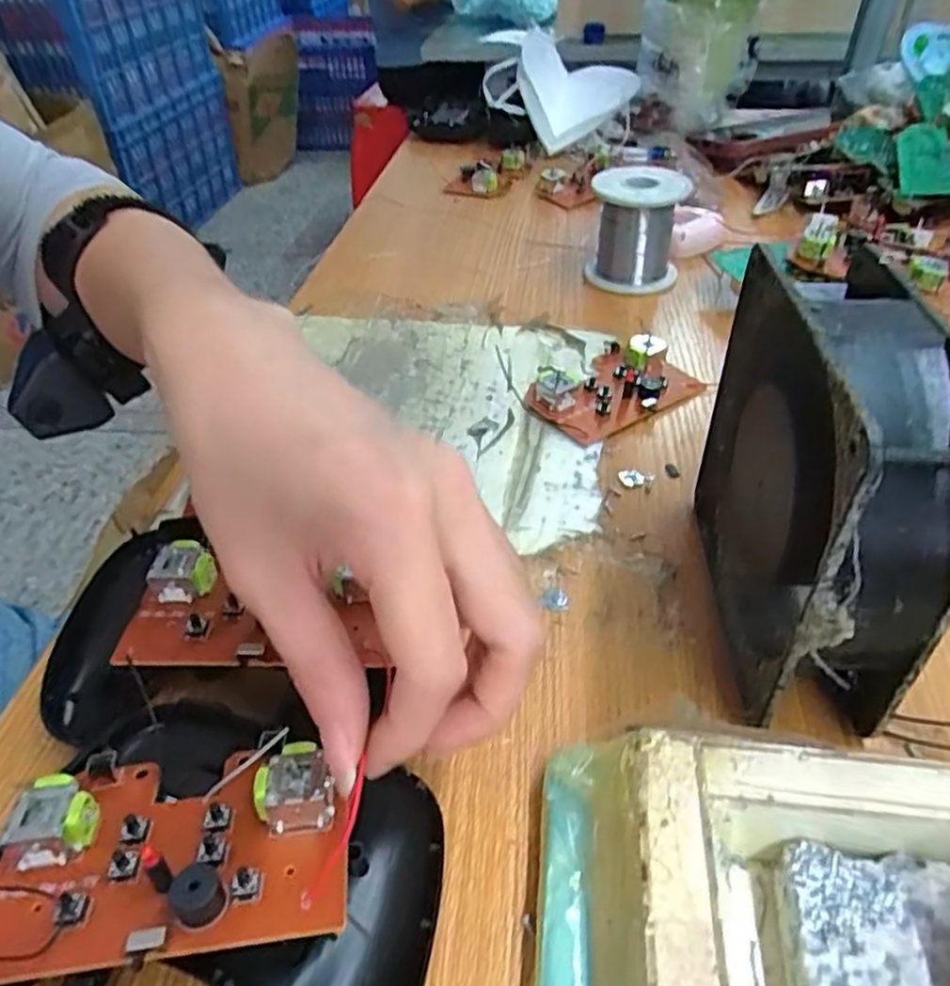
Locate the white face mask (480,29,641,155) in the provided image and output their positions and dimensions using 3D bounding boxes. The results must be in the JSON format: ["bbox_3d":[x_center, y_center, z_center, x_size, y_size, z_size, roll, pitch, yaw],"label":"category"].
[{"bbox_3d":[0.078,-0.398,0.694,0.127,0.078,0.148,-7,41,-5],"label":"white face mask"}]

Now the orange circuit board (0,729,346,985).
[{"bbox_3d":[-0.080,0.093,0.188,0.088,0.015,0.054,-6,41,-3],"label":"orange circuit board"}]

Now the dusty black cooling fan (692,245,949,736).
[{"bbox_3d":[0.114,-0.005,0.237,0.047,0.119,0.125,0,41,3],"label":"dusty black cooling fan"}]

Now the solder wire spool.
[{"bbox_3d":[0.107,-0.173,0.473,0.051,0.073,0.051,-1,41,1],"label":"solder wire spool"}]

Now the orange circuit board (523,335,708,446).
[{"bbox_3d":[0.073,-0.058,0.379,0.089,0.018,0.053,-27,46,-25],"label":"orange circuit board"}]

